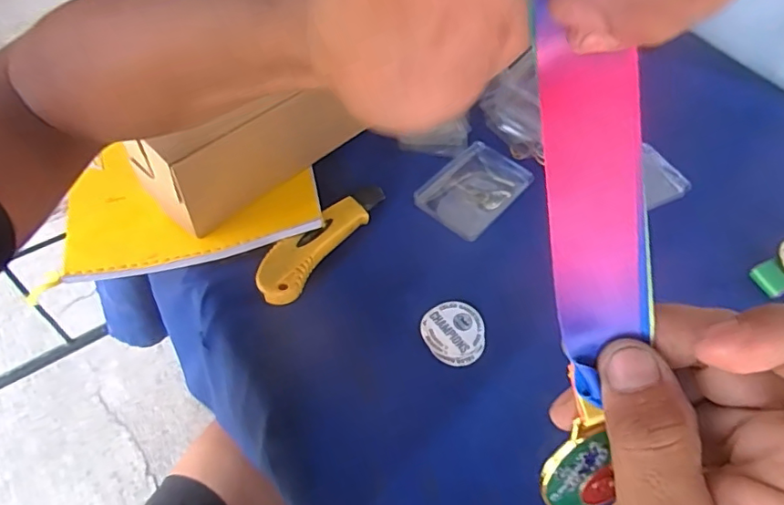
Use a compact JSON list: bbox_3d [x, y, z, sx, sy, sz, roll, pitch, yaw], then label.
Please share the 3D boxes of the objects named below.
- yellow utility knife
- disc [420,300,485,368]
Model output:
[{"bbox_3d":[-0.059,-0.016,0.445,0.040,0.020,0.150,27,57,16],"label":"yellow utility knife"},{"bbox_3d":[0.049,0.062,0.412,0.049,0.004,0.052,1,54,-2],"label":"disc"}]

